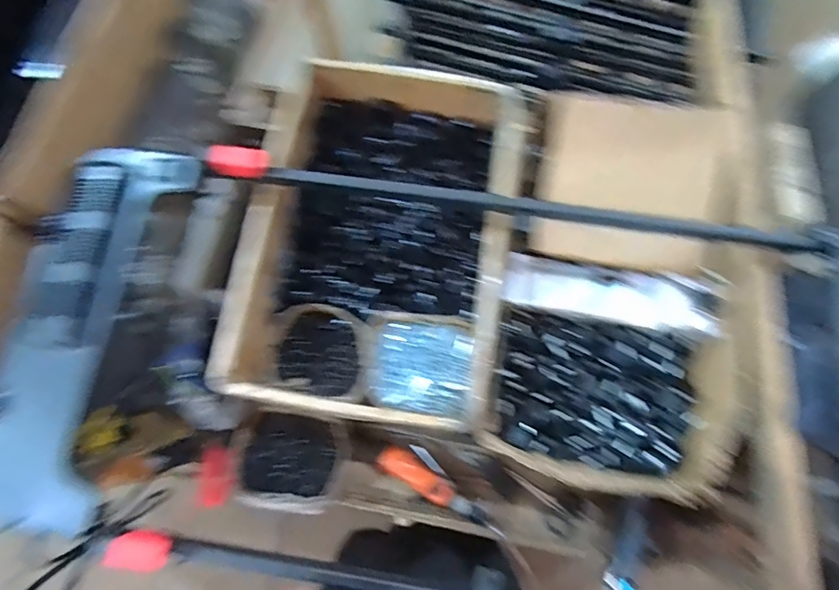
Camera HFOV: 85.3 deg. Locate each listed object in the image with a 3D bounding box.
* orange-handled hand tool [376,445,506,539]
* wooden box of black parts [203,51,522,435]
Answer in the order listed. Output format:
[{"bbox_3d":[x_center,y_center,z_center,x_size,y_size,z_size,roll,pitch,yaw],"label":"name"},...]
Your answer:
[{"bbox_3d":[0.034,0.311,0.728,0.218,0.034,0.046,27,77,9],"label":"orange-handled hand tool"},{"bbox_3d":[-0.048,-0.080,0.702,0.363,0.132,0.519,10,76,5],"label":"wooden box of black parts"}]

